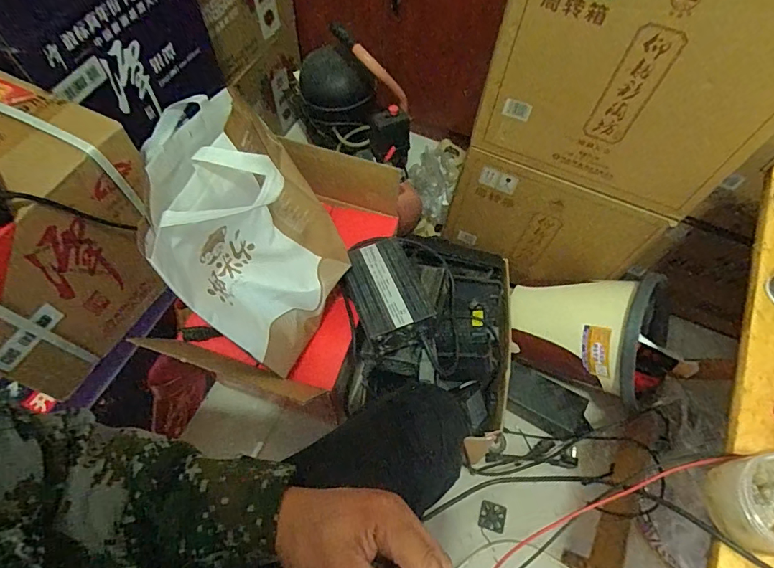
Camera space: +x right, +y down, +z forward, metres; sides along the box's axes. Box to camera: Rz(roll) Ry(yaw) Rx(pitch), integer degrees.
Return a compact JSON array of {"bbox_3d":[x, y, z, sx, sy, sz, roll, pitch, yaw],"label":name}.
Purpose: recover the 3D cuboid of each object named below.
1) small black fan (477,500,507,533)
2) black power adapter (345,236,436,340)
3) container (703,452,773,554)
[{"bbox_3d":[0.215,0.474,0.930,0.052,0.009,0.049,17,62,8],"label":"small black fan"},{"bbox_3d":[-0.003,-0.004,0.779,0.121,0.034,0.186,-17,63,-10],"label":"black power adapter"},{"bbox_3d":[0.358,0.199,0.417,0.102,0.060,0.085,-7,62,-5],"label":"container"}]

